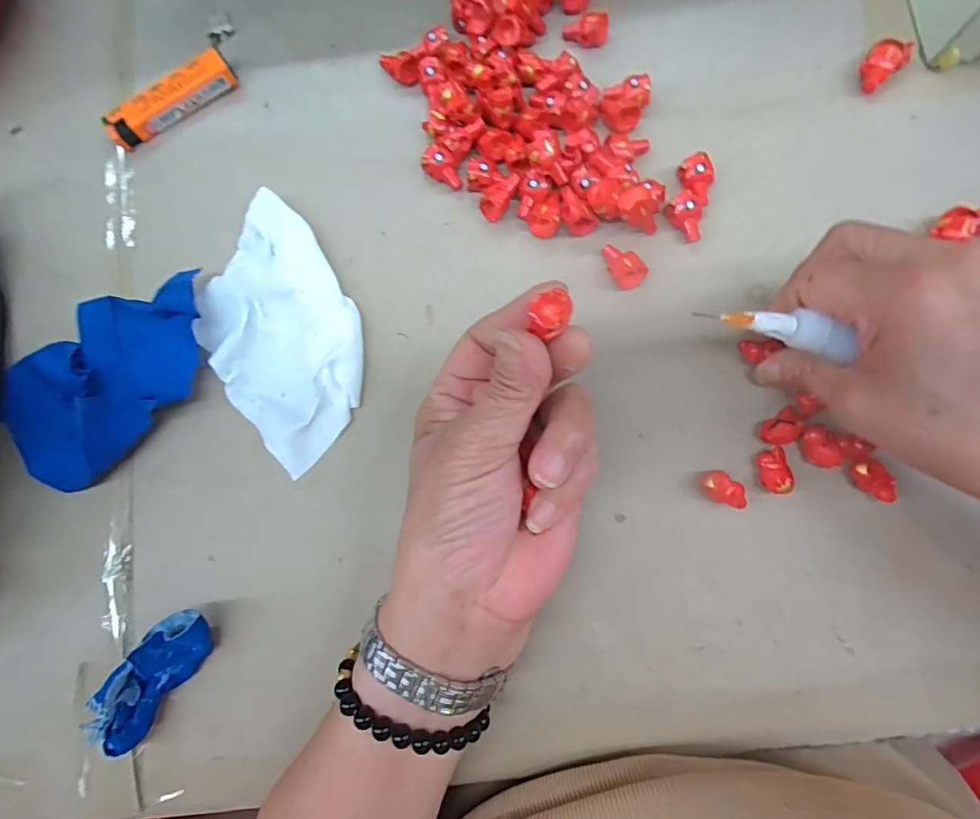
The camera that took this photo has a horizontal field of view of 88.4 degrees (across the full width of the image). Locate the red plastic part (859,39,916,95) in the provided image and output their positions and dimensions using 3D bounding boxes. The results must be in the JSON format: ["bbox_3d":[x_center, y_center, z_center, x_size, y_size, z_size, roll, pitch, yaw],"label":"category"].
[{"bbox_3d":[0.208,-0.184,0.268,0.028,0.011,0.019,-38,80,-2],"label":"red plastic part"}]

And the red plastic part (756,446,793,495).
[{"bbox_3d":[0.133,0.028,0.236,0.011,0.012,0.021,-4,81,4],"label":"red plastic part"}]

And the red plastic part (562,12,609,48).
[{"bbox_3d":[0.056,-0.218,0.290,0.026,0.010,0.013,-12,81,3],"label":"red plastic part"}]

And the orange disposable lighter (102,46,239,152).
[{"bbox_3d":[-0.188,-0.184,0.298,0.077,0.015,0.021,-36,80,-1],"label":"orange disposable lighter"}]

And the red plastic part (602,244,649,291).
[{"bbox_3d":[0.068,-0.074,0.260,0.015,0.011,0.026,-41,80,-2],"label":"red plastic part"}]

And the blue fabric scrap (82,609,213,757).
[{"bbox_3d":[-0.160,0.127,0.235,0.022,0.034,0.076,36,86,9],"label":"blue fabric scrap"}]

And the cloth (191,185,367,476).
[{"bbox_3d":[-0.110,-0.042,0.265,0.075,0.014,0.134,-33,80,-1],"label":"cloth"}]

